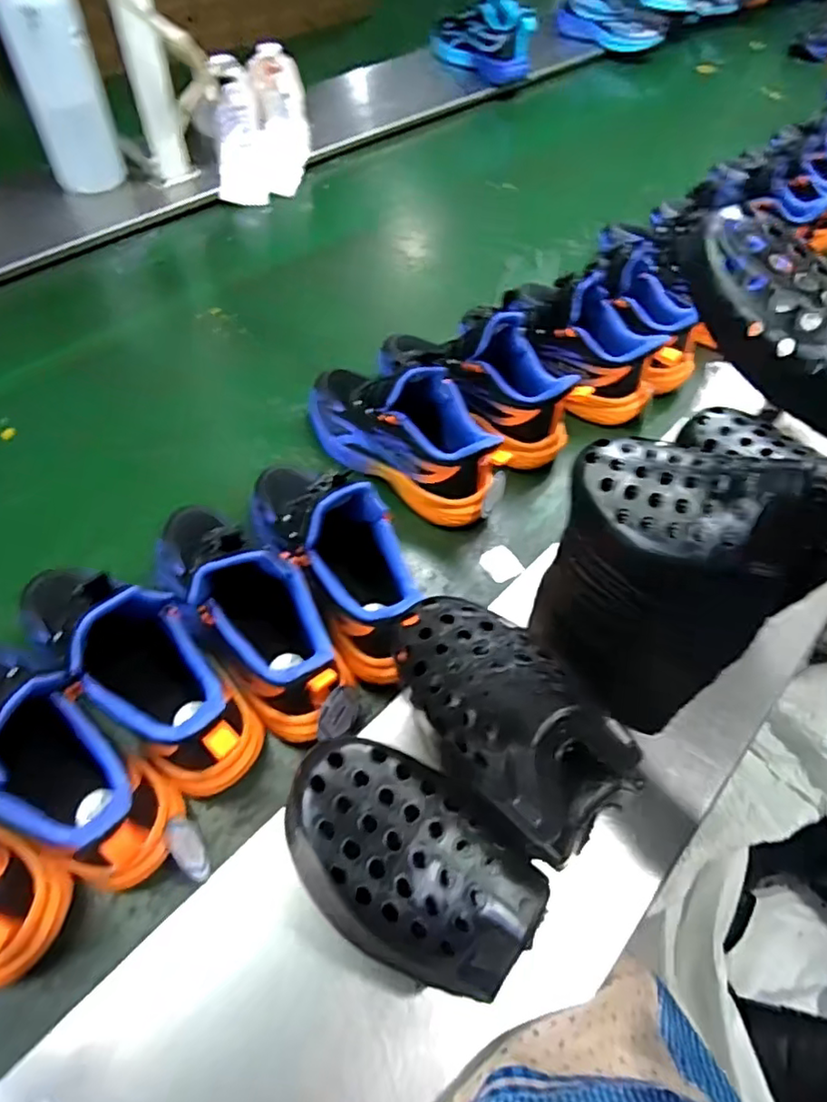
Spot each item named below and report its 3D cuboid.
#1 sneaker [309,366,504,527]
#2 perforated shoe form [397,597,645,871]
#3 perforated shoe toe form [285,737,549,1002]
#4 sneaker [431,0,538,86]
[{"bbox_3d":[-0.016,-0.137,0.620,0.244,0.117,0.089,37,61,19],"label":"sneaker"},{"bbox_3d":[0.044,0.069,0.313,0.083,0.064,0.154,-24,44,-19],"label":"perforated shoe form"},{"bbox_3d":[-0.005,0.161,0.319,0.136,0.048,0.085,32,85,18],"label":"perforated shoe toe form"},{"bbox_3d":[0.155,-1.111,1.314,0.099,0.153,0.229,-33,64,-23],"label":"sneaker"}]

